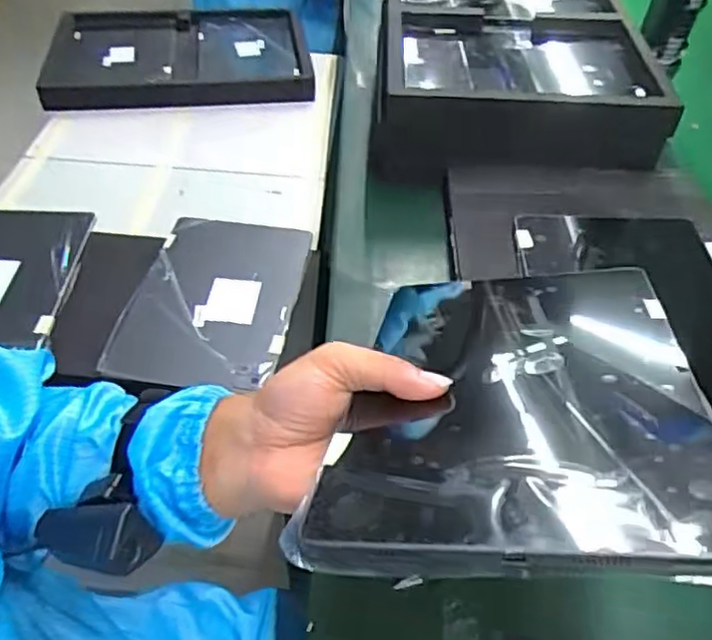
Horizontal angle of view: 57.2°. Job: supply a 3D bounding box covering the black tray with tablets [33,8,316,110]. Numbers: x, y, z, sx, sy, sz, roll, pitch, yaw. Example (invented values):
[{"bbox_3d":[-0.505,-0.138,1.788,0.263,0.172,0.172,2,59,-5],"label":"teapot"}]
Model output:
[{"bbox_3d":[-0.301,-0.459,1.130,0.424,0.042,0.304,-6,48,-9],"label":"black tray with tablets"}]

